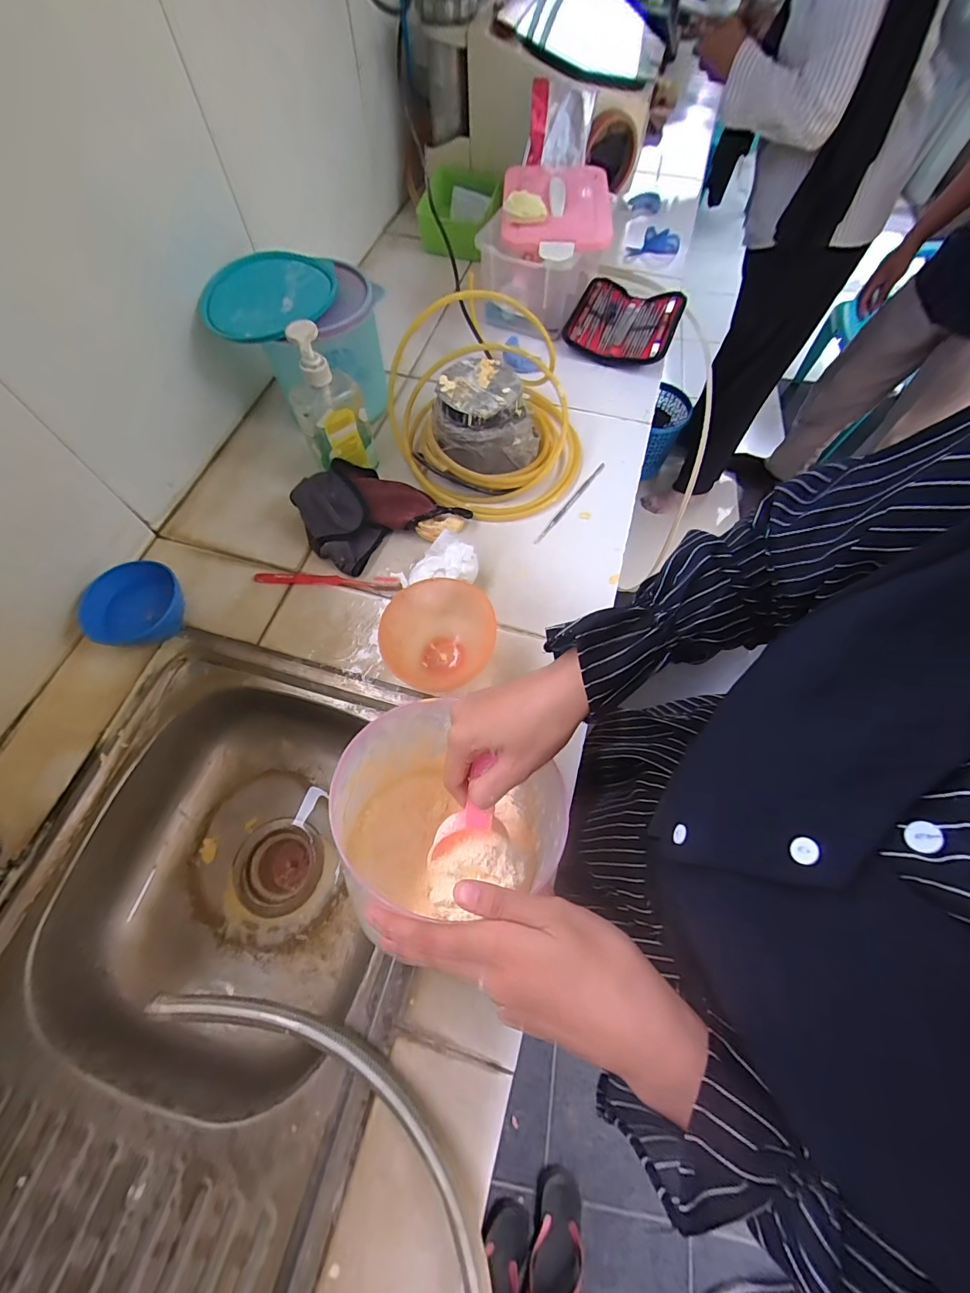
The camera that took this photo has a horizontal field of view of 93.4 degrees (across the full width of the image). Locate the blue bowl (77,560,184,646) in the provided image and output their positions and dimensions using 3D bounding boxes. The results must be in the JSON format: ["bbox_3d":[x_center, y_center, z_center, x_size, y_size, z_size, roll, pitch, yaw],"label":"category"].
[{"bbox_3d":[-0.395,-0.042,0.525,0.081,0.067,0.103,34,70,15],"label":"blue bowl"}]

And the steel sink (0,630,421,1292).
[{"bbox_3d":[-0.289,0.363,0.446,0.386,0.134,0.709,14,66,7],"label":"steel sink"}]

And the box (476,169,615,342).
[{"bbox_3d":[0.104,-0.683,0.770,0.197,0.140,0.274,9,66,5],"label":"box"}]

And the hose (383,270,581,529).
[{"bbox_3d":[0.019,-0.311,0.592,0.248,0.176,0.229,0,65,1],"label":"hose"}]

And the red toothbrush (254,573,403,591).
[{"bbox_3d":[-0.198,-0.086,0.572,0.187,0.018,0.016,4,65,2],"label":"red toothbrush"}]

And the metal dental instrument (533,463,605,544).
[{"bbox_3d":[0.119,-0.201,0.633,0.009,0.006,0.172,33,70,15],"label":"metal dental instrument"}]

